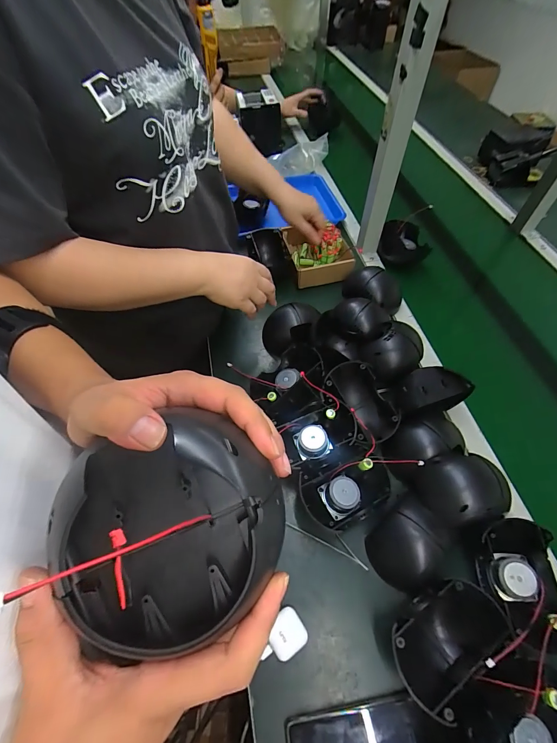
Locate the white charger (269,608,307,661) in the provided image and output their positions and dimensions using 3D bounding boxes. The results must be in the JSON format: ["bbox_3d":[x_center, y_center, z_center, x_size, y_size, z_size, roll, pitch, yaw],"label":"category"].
[{"bbox_3d":[0.011,0.329,0.405,0.045,0.021,0.040,-34,63,-24],"label":"white charger"}]

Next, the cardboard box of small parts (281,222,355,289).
[{"bbox_3d":[0.087,-0.283,0.766,0.139,0.076,0.159,-7,56,-9],"label":"cardboard box of small parts"}]

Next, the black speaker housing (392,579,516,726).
[{"bbox_3d":[0.194,0.318,0.380,0.131,0.072,0.091,-26,60,-20],"label":"black speaker housing"}]

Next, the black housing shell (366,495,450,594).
[{"bbox_3d":[0.176,0.236,0.443,0.100,0.072,0.093,-31,62,-23],"label":"black housing shell"}]

